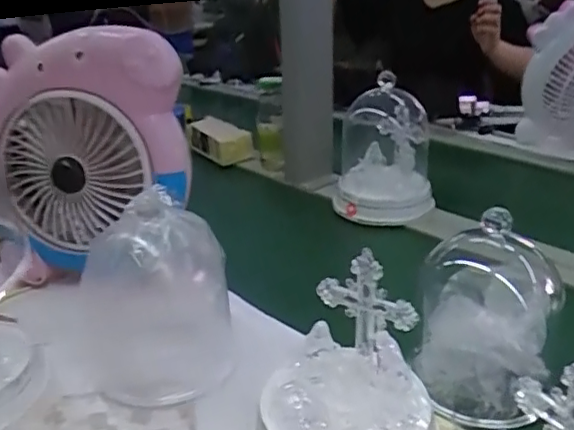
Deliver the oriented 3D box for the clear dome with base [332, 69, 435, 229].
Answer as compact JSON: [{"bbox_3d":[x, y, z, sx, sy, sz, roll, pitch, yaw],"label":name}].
[{"bbox_3d":[0.144,-0.092,0.885,0.144,0.171,0.126,1,25,7],"label":"clear dome with base"}]

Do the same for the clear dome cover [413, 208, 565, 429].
[{"bbox_3d":[0.181,0.080,0.536,0.110,0.173,0.131,8,27,21],"label":"clear dome cover"}]

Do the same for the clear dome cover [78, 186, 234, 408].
[{"bbox_3d":[-0.132,0.064,0.573,0.133,0.189,0.167,-12,27,-20],"label":"clear dome cover"}]

